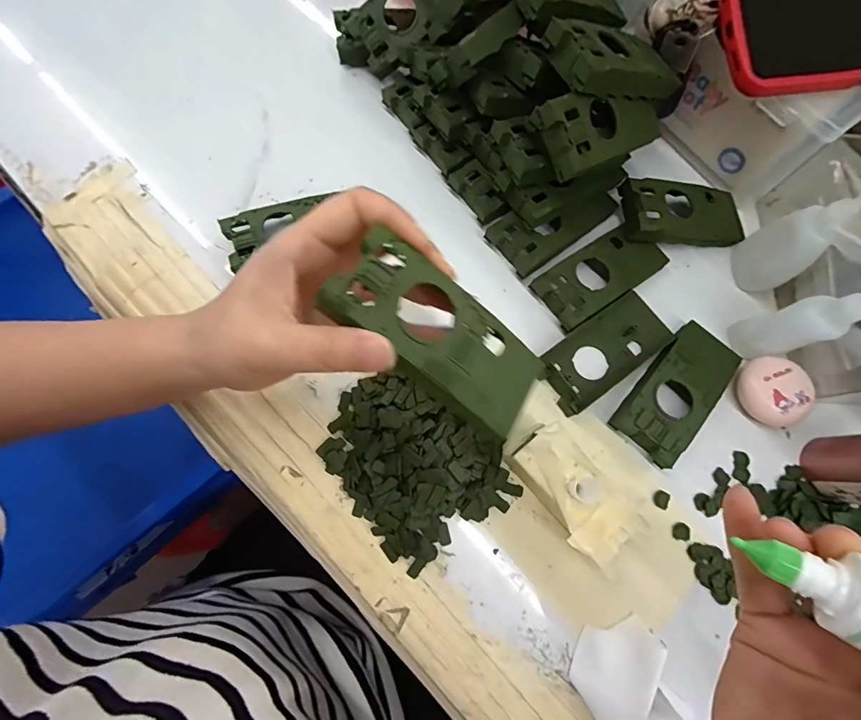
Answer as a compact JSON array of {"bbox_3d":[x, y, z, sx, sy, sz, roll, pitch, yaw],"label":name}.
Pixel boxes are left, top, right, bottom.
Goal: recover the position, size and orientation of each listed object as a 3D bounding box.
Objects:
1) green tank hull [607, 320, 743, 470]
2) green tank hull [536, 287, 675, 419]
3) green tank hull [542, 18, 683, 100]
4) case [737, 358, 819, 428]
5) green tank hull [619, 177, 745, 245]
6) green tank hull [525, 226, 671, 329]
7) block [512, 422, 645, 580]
[{"bbox_3d":[0.174,0.020,0.286,0.049,0.024,0.104,41,76,8],"label":"green tank hull"},{"bbox_3d":[0.128,-0.008,0.294,0.106,0.017,0.048,-33,79,-11],"label":"green tank hull"},{"bbox_3d":[0.123,-0.193,0.266,0.103,0.018,0.049,-8,76,-25],"label":"green tank hull"},{"bbox_3d":[0.244,0.022,0.289,0.045,0.022,0.048,1,74,-3],"label":"case"},{"bbox_3d":[0.199,-0.115,0.320,0.104,0.018,0.047,-2,77,-14],"label":"green tank hull"},{"bbox_3d":[0.130,-0.066,0.308,0.104,0.022,0.045,-34,79,-12],"label":"green tank hull"},{"bbox_3d":[0.088,0.084,0.255,0.084,0.043,0.047,42,77,8],"label":"block"}]

